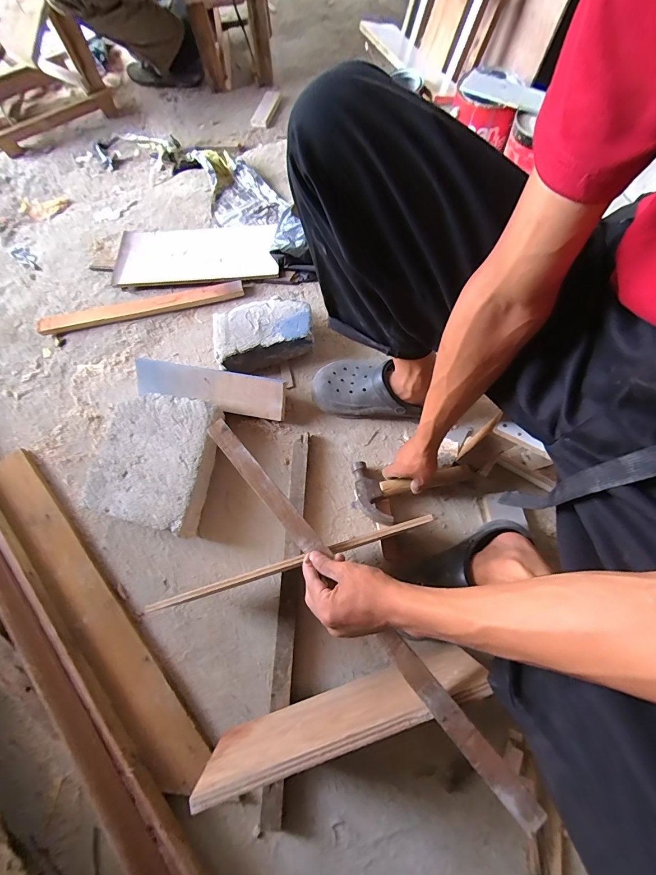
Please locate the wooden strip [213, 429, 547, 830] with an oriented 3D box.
[{"bbox_3d":[0.030,0.194,0.441,0.033,0.010,0.586,-39,77,-10],"label":"wooden strip"}]

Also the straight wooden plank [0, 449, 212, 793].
[{"bbox_3d":[-0.432,0.287,0.626,0.081,0.022,0.670,-41,75,-11],"label":"straight wooden plank"}]

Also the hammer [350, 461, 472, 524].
[{"bbox_3d":[0.157,0.079,0.645,0.214,0.032,0.119,-15,71,-7],"label":"hammer"}]

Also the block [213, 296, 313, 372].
[{"bbox_3d":[-0.137,-0.217,0.747,0.205,0.091,0.109,-19,72,-4],"label":"block"}]

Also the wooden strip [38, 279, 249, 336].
[{"bbox_3d":[-0.437,-0.305,0.822,0.472,0.026,0.040,-13,71,-2],"label":"wooden strip"}]

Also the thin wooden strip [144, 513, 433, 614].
[{"bbox_3d":[-0.046,0.170,0.475,0.396,0.014,0.013,-17,72,-4],"label":"thin wooden strip"}]

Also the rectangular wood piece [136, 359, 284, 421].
[{"bbox_3d":[-0.241,-0.098,0.704,0.315,0.017,0.083,11,109,7],"label":"rectangular wood piece"}]

